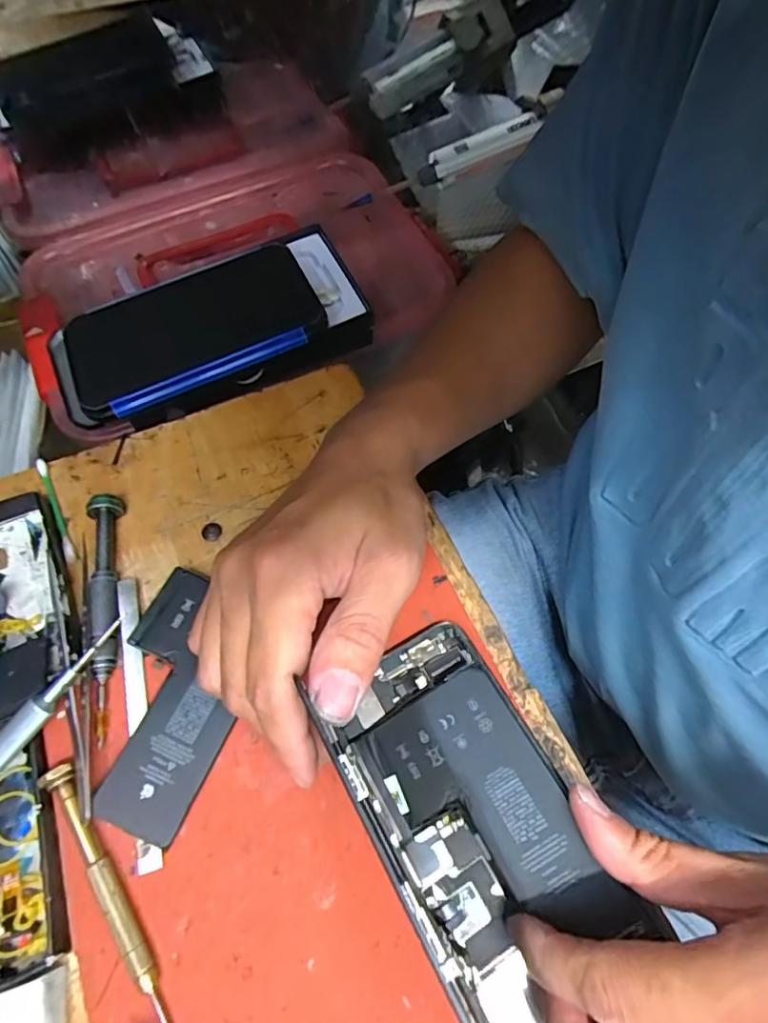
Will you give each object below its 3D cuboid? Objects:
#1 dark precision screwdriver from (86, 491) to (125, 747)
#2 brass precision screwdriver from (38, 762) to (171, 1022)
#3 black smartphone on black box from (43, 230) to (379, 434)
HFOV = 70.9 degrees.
[{"bbox_3d":[-0.137,0.046,0.265,0.012,0.017,0.121,-10,62,-8],"label":"dark precision screwdriver"},{"bbox_3d":[-0.108,0.150,0.211,0.010,0.013,0.106,-31,67,-18],"label":"brass precision screwdriver"},{"bbox_3d":[-0.116,-0.119,0.378,0.208,0.059,0.098,-28,67,-15],"label":"black smartphone on black box"}]

